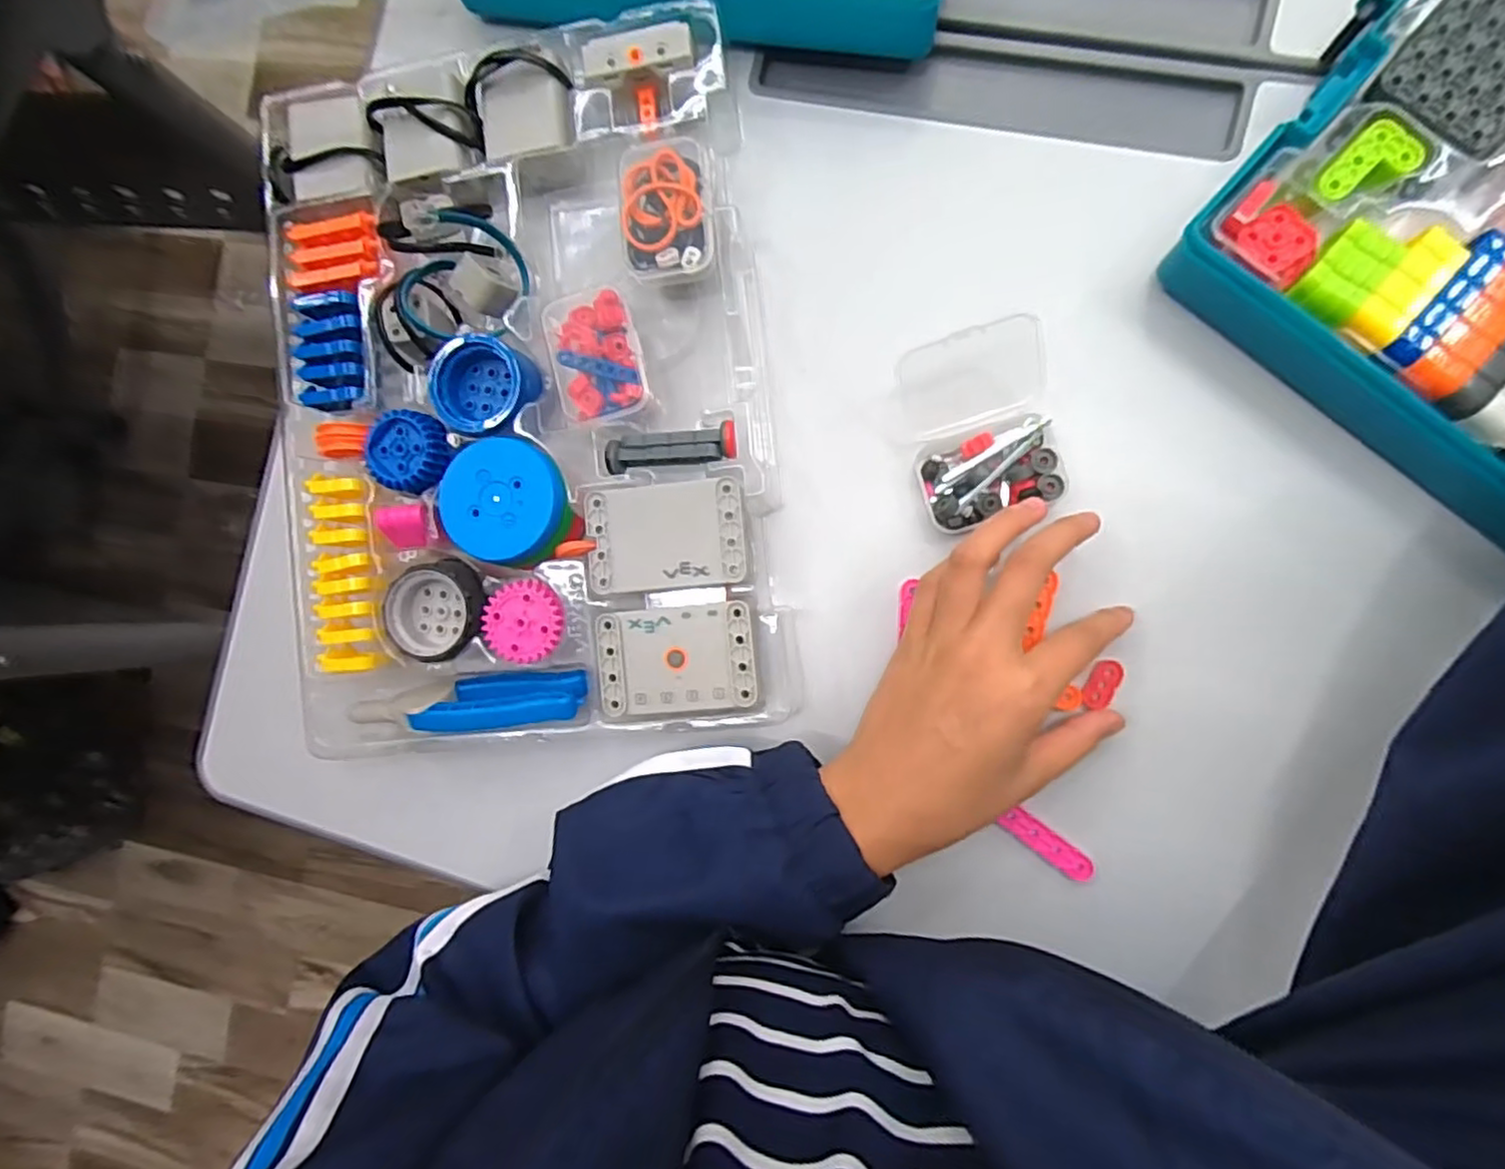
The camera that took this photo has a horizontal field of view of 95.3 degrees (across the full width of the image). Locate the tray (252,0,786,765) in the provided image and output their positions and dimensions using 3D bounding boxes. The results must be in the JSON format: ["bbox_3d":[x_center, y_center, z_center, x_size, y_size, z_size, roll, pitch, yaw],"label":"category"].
[{"bbox_3d":[-0.119,-0.095,0.354,0.251,0.041,0.352,-7,87,8],"label":"tray"}]

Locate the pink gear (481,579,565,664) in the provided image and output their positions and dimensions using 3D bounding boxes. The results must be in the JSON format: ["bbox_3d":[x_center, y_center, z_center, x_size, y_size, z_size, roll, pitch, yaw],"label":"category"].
[{"bbox_3d":[-0.112,0.018,0.335,0.037,0.009,0.039,0,88,8],"label":"pink gear"}]

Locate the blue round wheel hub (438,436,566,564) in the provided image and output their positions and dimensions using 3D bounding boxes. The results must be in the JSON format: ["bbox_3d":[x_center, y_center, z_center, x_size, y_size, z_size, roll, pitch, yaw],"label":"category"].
[{"bbox_3d":[-0.124,-0.042,0.336,0.059,0.012,0.058,0,88,8],"label":"blue round wheel hub"}]

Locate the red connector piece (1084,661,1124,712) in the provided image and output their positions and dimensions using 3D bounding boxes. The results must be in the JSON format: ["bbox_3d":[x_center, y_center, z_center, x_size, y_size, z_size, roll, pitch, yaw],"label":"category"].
[{"bbox_3d":[0.167,0.049,0.326,0.013,0.004,0.025,20,91,8],"label":"red connector piece"}]

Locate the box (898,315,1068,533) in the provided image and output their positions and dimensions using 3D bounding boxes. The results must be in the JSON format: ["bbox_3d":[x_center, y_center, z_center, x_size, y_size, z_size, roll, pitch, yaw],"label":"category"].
[{"bbox_3d":[0.109,-0.076,0.326,0.070,0.034,0.091,-16,86,7],"label":"box"}]

